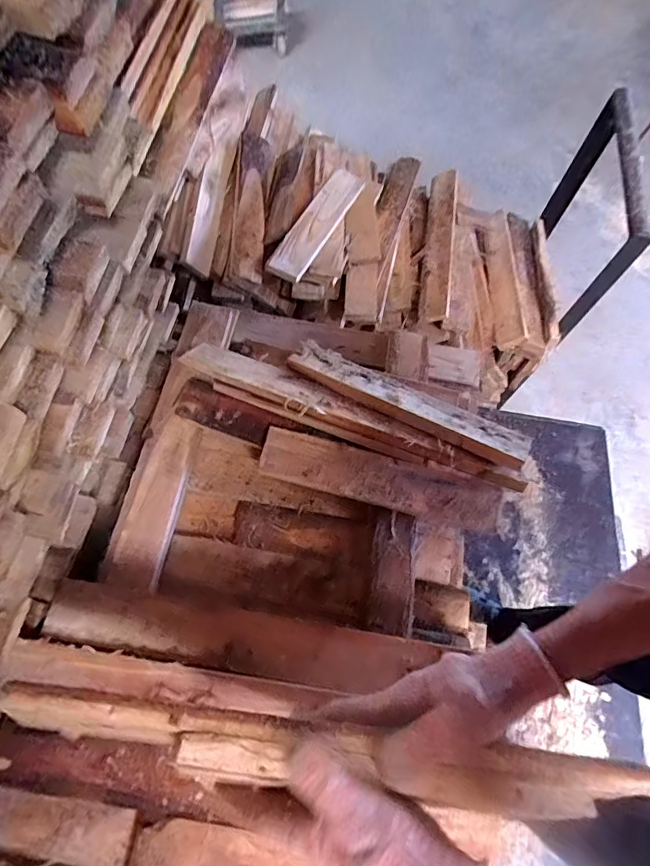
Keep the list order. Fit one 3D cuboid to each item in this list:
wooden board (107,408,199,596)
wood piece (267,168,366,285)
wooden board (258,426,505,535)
[{"bbox_3d":[-0.221,0.084,0.605,0.059,0.017,0.225,8,68,1],"label":"wooden board"},{"bbox_3d":[-0.010,-0.435,0.943,0.063,0.029,0.313,39,59,-20],"label":"wood piece"},{"bbox_3d":[0.073,0.059,0.603,0.310,0.016,0.066,15,69,4],"label":"wooden board"}]

